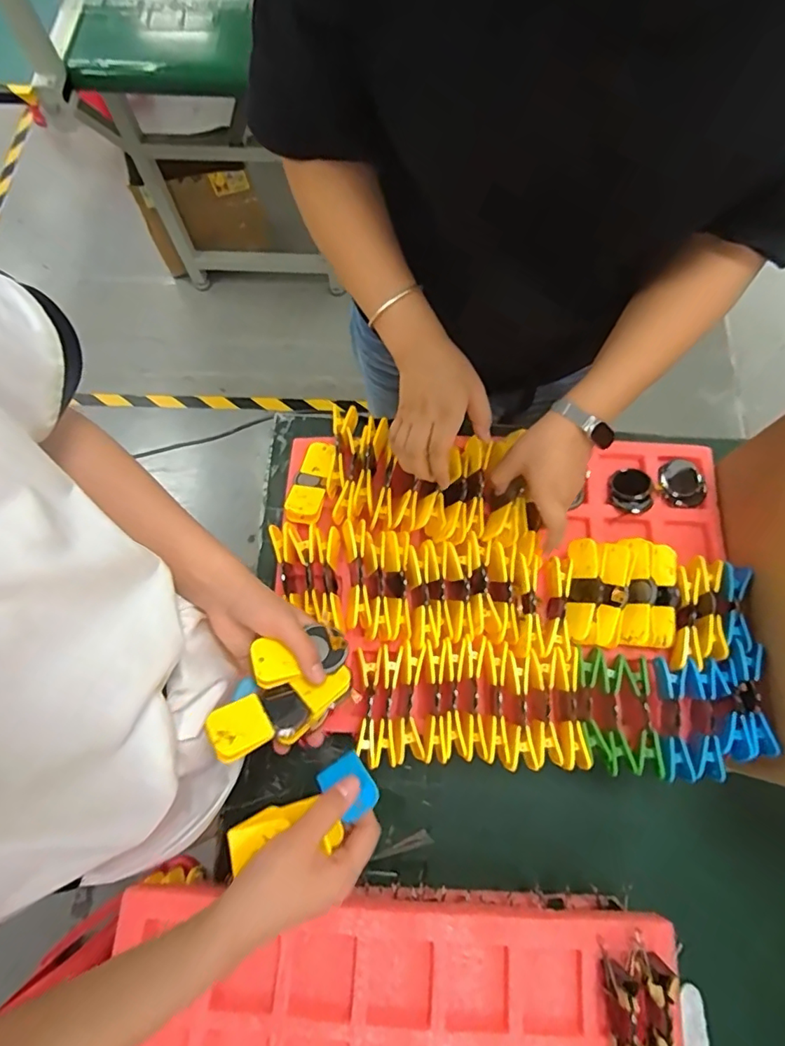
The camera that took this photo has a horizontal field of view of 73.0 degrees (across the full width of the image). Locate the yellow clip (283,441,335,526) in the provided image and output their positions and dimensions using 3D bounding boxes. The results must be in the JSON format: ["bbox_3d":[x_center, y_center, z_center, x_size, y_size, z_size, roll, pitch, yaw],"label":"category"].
[{"bbox_3d":[-0.094,-0.048,0.609,0.039,0.018,0.106,11,62,2],"label":"yellow clip"}]

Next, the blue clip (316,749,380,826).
[{"bbox_3d":[-0.033,0.203,0.406,0.035,0.010,0.045,-36,79,-8],"label":"blue clip"}]

